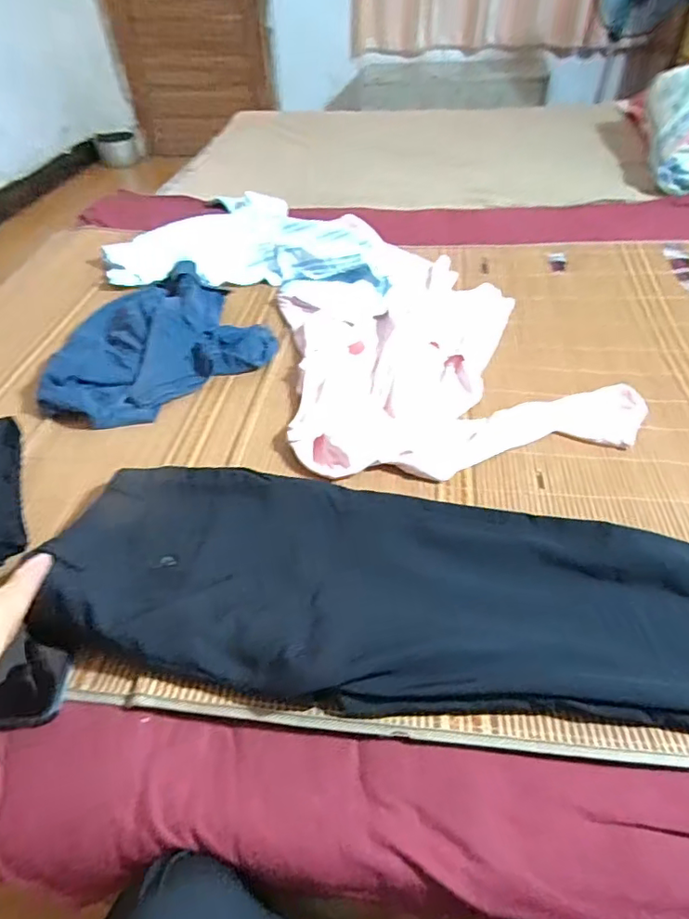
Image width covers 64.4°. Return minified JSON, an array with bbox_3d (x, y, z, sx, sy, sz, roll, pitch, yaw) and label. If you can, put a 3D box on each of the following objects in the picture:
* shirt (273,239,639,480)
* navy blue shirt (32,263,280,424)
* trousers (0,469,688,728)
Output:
[{"bbox_3d":[0.128,-0.185,0.858,0.449,0.035,0.527,-10,44,-7],"label":"shirt"},{"bbox_3d":[-0.302,-0.186,0.851,0.348,0.062,0.274,-25,48,-21],"label":"navy blue shirt"},{"bbox_3d":[0.152,0.121,0.531,0.881,0.075,0.269,2,44,2],"label":"trousers"}]

